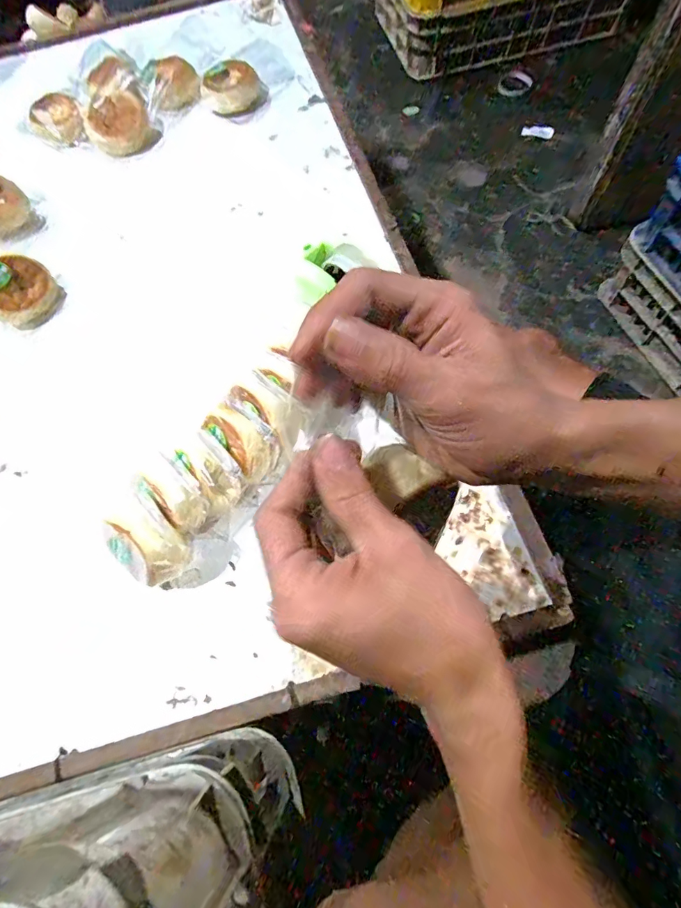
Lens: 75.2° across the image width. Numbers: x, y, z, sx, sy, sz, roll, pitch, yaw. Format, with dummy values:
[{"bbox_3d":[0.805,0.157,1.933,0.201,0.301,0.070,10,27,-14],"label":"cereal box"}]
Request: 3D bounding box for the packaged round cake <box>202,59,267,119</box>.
[{"bbox_3d":[-0.175,-0.605,0.730,0.104,0.045,0.101,-1,67,3],"label":"packaged round cake"}]

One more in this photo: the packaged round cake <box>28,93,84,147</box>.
[{"bbox_3d":[-0.448,-0.523,0.708,0.082,0.042,0.071,-29,69,-9],"label":"packaged round cake"}]

